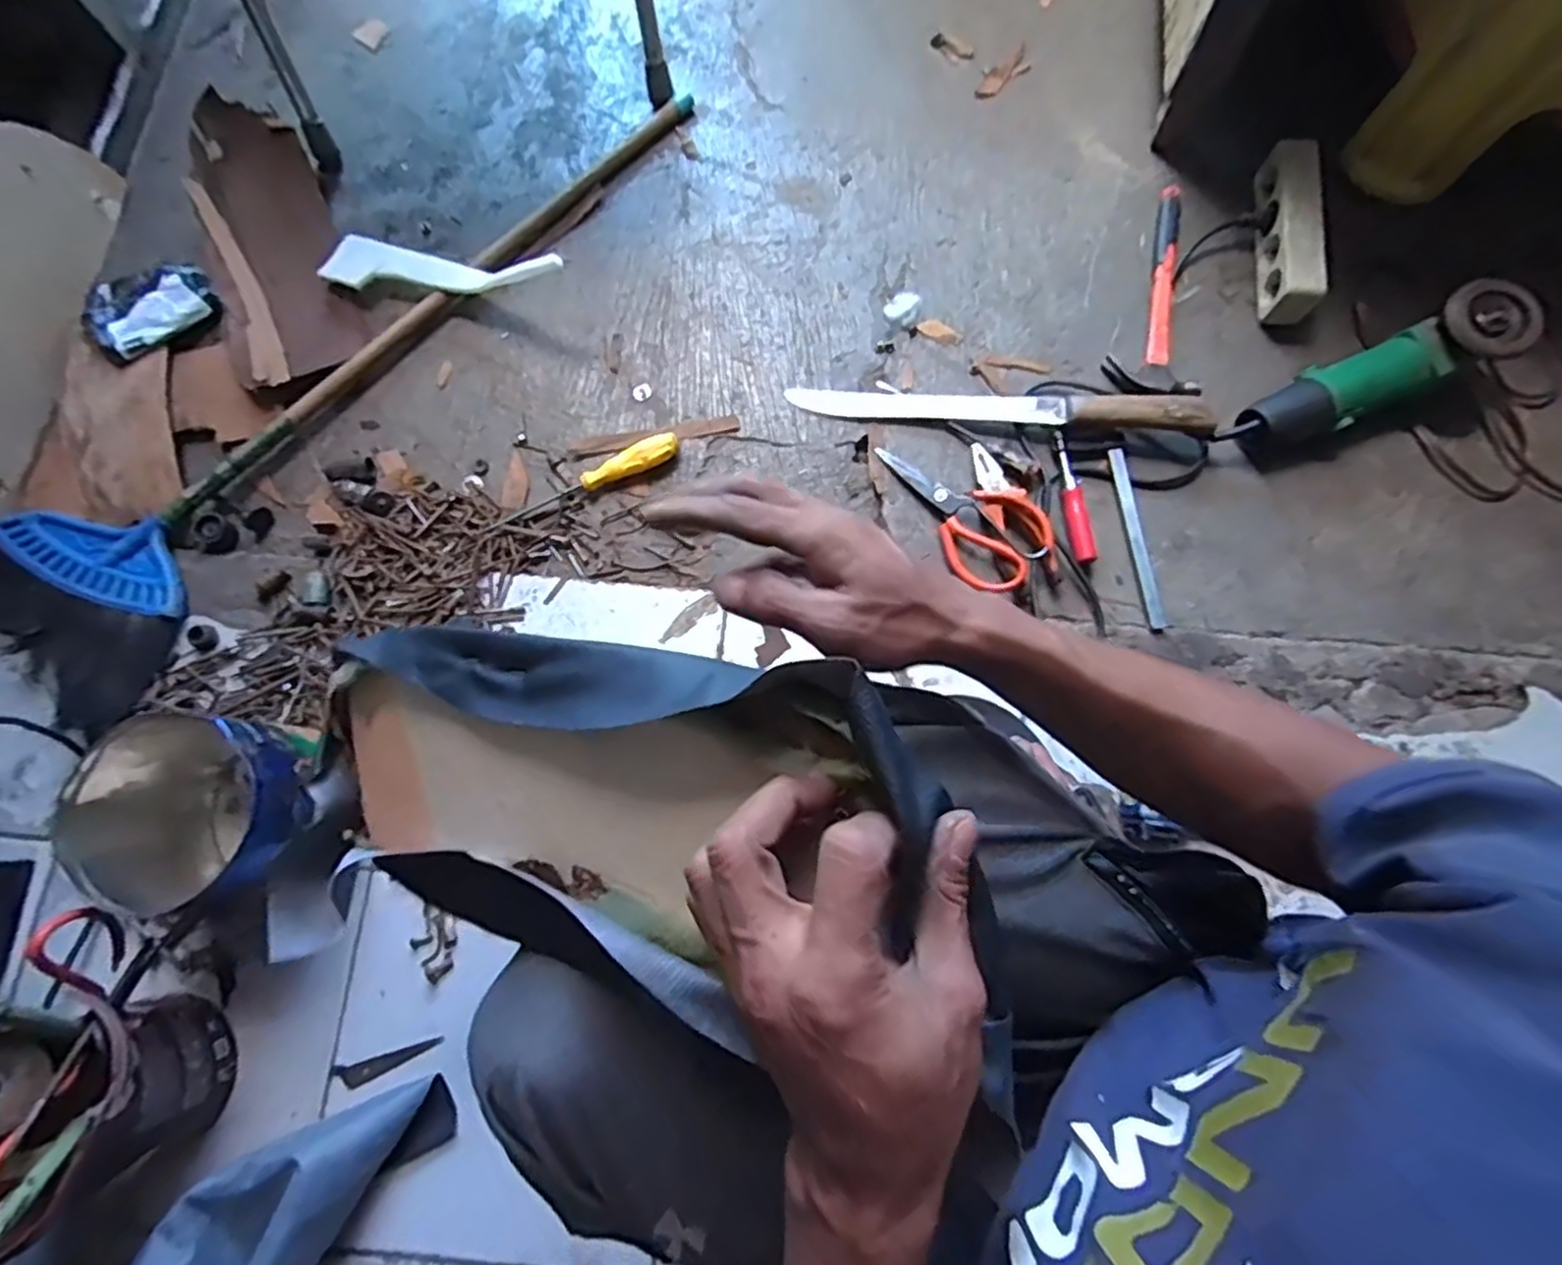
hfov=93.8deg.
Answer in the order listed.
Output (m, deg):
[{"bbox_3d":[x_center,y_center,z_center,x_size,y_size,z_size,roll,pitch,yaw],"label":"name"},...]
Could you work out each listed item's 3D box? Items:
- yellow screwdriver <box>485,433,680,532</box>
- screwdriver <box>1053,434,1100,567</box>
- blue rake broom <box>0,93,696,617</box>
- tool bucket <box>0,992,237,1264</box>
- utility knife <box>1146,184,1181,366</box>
[{"bbox_3d":[-0.207,-0.158,0.769,0.213,0.026,0.029,-23,79,-4],"label":"yellow screwdriver"},{"bbox_3d":[0.304,-0.140,0.762,0.023,0.017,0.142,-8,78,-1],"label":"screwdriver"},{"bbox_3d":[-0.439,-0.353,0.806,0.200,0.036,0.862,41,81,8],"label":"blue rake broom"},{"bbox_3d":[-0.535,0.361,0.565,0.169,0.148,0.136,-33,79,-7],"label":"tool bucket"},{"bbox_3d":[0.426,-0.402,0.811,0.026,0.027,0.228,10,79,2],"label":"utility knife"}]

